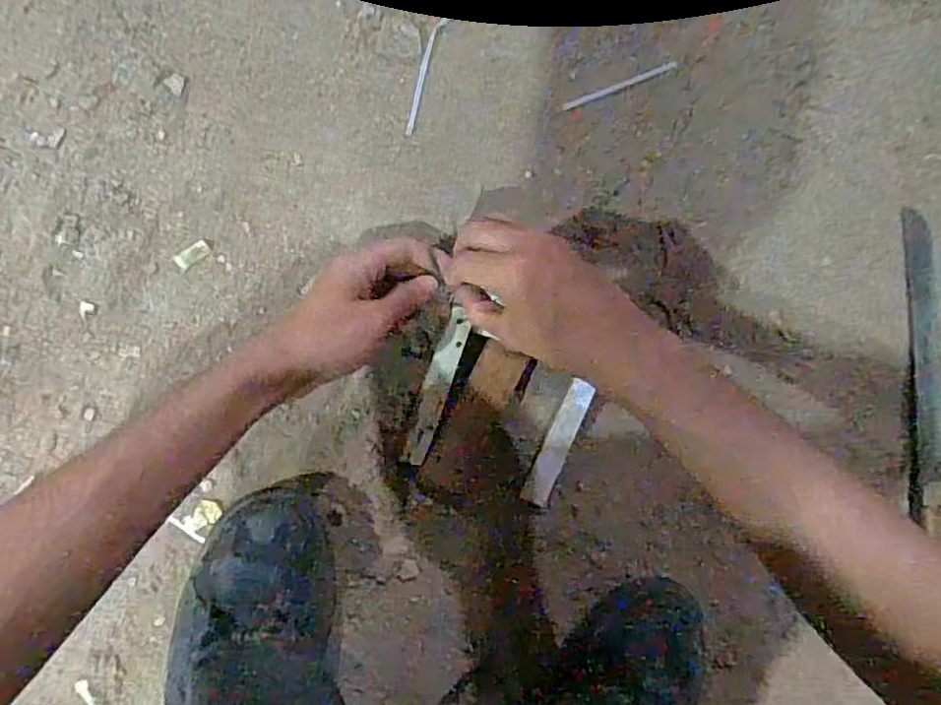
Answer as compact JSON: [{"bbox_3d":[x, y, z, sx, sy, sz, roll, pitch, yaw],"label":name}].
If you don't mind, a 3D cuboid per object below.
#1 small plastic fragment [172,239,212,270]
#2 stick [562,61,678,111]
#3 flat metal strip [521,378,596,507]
[{"bbox_3d":[-0.202,-0.071,0.464,0.025,0.004,0.012,-35,95,-4],"label":"small plastic fragment"},{"bbox_3d":[0.119,-0.211,0.506,0.101,0.004,0.006,-23,94,-5],"label":"stick"},{"bbox_3d":[0.067,0.069,0.485,0.020,0.008,0.101,20,103,-6],"label":"flat metal strip"}]

